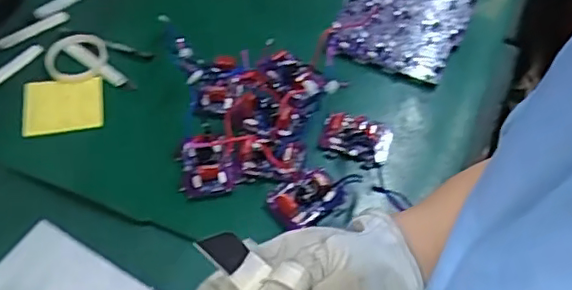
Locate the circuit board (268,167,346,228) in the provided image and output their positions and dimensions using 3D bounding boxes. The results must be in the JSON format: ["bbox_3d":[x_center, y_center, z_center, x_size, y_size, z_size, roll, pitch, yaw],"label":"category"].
[{"bbox_3d":[0.028,0.065,0.801,0.091,0.027,0.066,-31,63,-23],"label":"circuit board"}]

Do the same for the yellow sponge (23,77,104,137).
[{"bbox_3d":[-0.328,-0.062,0.887,0.111,0.011,0.093,-9,56,-10],"label":"yellow sponge"}]

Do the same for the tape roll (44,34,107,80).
[{"bbox_3d":[-0.325,-0.135,0.929,0.094,0.010,0.094,9,55,2],"label":"tape roll"}]

